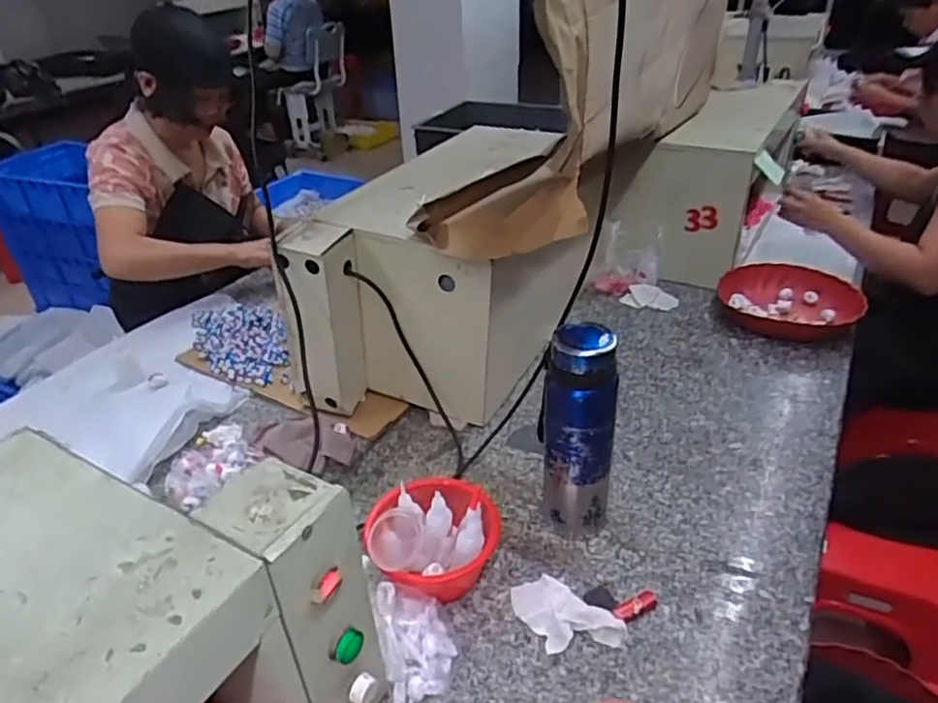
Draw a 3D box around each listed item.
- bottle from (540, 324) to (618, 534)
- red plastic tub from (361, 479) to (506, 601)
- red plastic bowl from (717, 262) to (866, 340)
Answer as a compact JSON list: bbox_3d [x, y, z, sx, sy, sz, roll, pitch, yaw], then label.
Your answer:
[{"bbox_3d":[0.125,0.099,0.768,0.079,0.277,0.072,0,33,4],"label":"bottle"},{"bbox_3d":[-0.041,0.211,0.753,0.147,0.104,0.142,-1,33,1],"label":"red plastic tub"},{"bbox_3d":[0.599,-0.094,1.223,0.228,0.055,0.223,-4,31,2],"label":"red plastic bowl"}]

